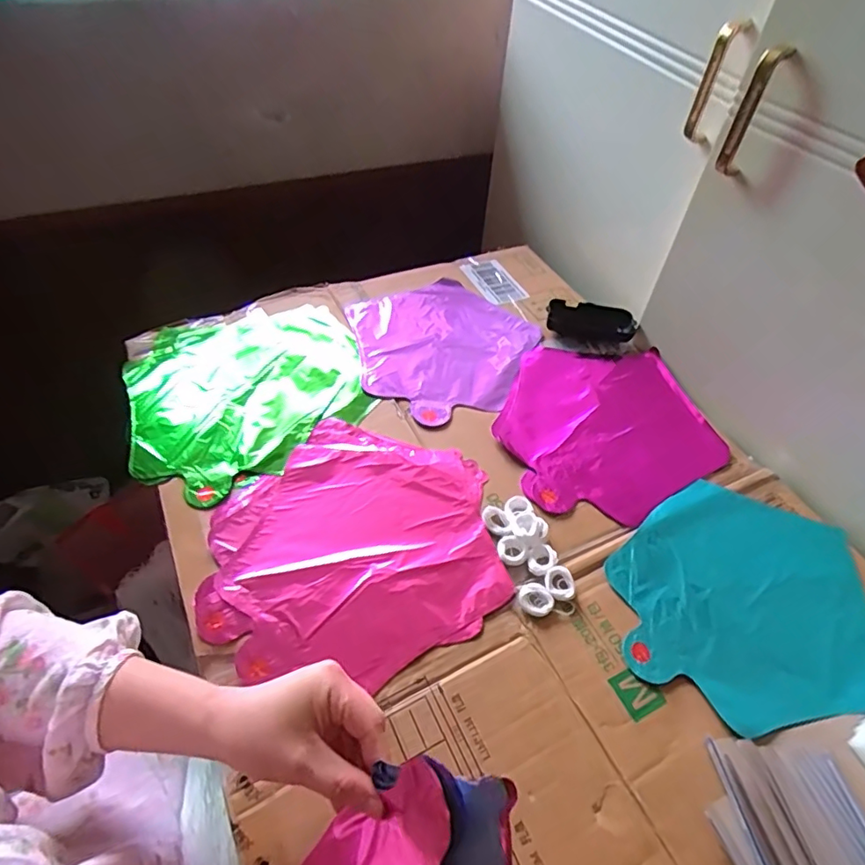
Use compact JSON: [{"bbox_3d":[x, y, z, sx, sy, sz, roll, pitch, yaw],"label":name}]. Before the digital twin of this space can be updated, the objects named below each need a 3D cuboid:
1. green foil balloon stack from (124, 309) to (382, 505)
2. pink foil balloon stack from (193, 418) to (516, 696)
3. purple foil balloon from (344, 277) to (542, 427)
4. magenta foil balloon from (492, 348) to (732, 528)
[{"bbox_3d":[-0.199,-0.048,0.595,0.245,0.017,0.260,-14,53,-17],"label":"green foil balloon stack"},{"bbox_3d":[-0.070,0.092,0.487,0.245,0.011,0.237,-5,51,-10],"label":"pink foil balloon stack"},{"bbox_3d":[0.019,-0.108,0.666,0.220,0.011,0.234,3,50,-4],"label":"purple foil balloon"},{"bbox_3d":[0.189,-0.010,0.600,0.235,0.010,0.235,-7,52,-12],"label":"magenta foil balloon"}]

